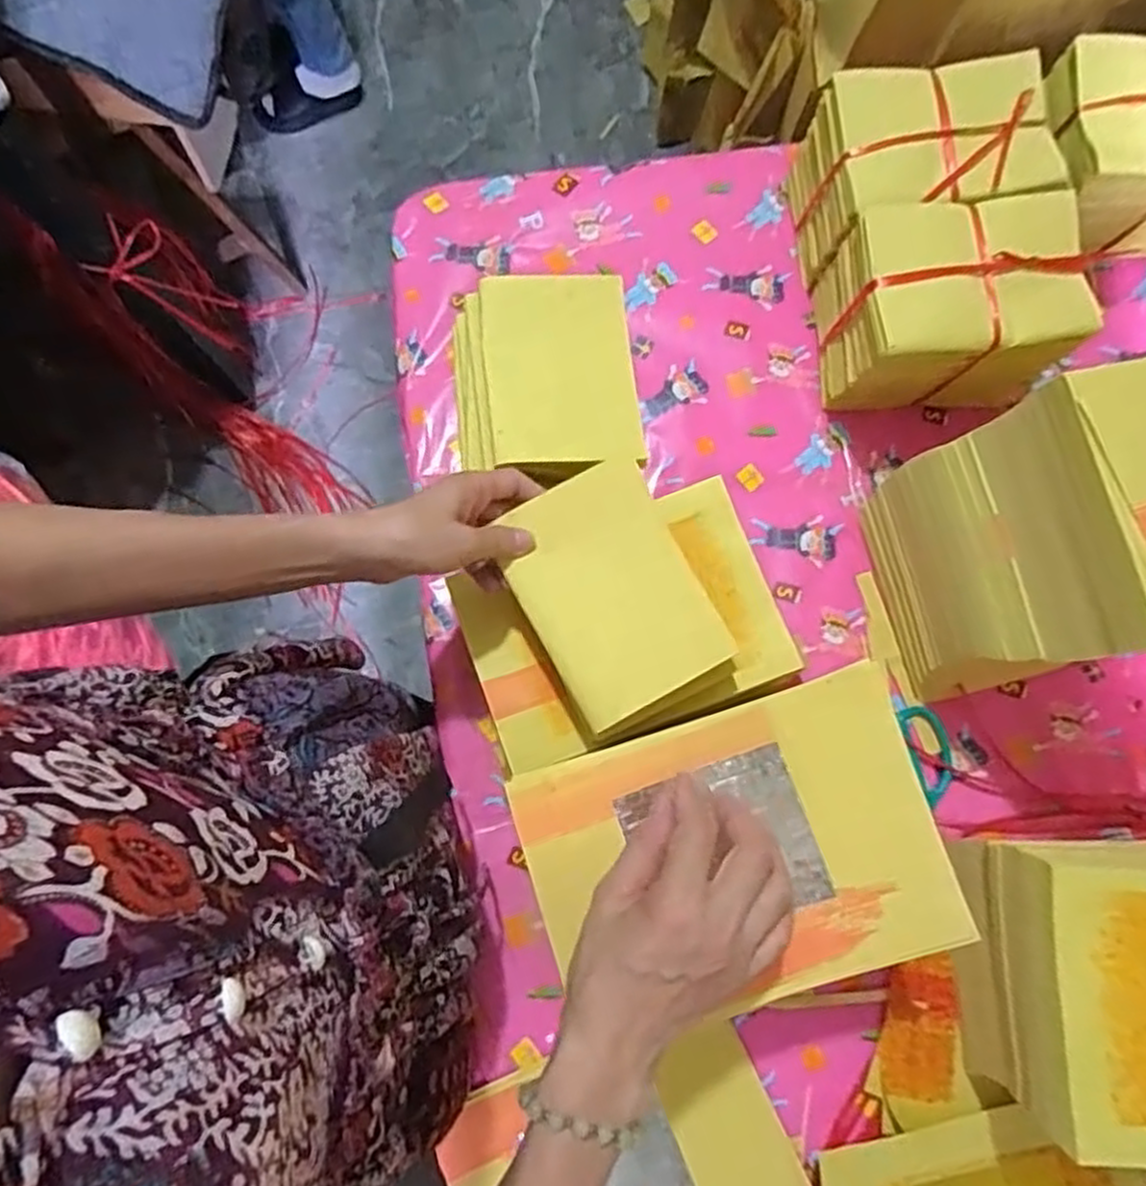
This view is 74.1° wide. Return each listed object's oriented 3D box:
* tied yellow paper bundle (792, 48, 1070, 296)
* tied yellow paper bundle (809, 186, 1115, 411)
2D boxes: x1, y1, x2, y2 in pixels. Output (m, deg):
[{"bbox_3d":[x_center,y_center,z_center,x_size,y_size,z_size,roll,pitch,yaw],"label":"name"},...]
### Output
[{"bbox_3d":[0.296,-0.356,0.652,0.173,0.126,0.129,-6,79,0],"label":"tied yellow paper bundle"},{"bbox_3d":[0.308,-0.234,0.630,0.169,0.130,0.122,-1,79,1],"label":"tied yellow paper bundle"}]

